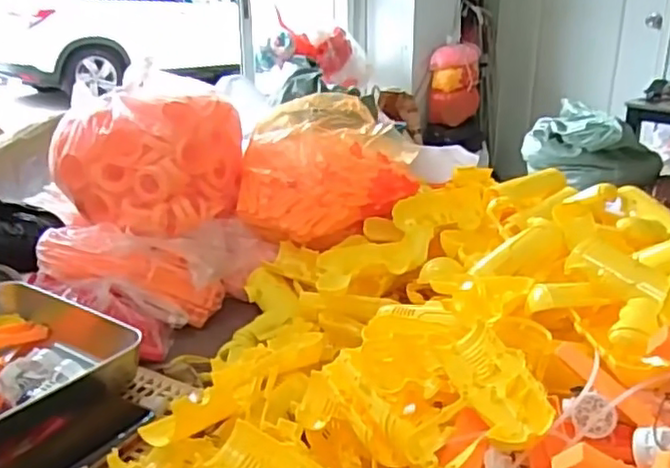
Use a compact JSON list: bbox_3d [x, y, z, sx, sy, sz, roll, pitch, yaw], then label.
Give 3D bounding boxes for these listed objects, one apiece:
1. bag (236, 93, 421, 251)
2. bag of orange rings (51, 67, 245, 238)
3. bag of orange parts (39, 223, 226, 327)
[{"bbox_3d":[-0.012,-0.106,1.064,0.283,0.176,0.226,0,21,2],"label":"bag"},{"bbox_3d":[-0.301,-0.139,1.075,0.267,0.191,0.253,-18,27,-38],"label":"bag of orange rings"},{"bbox_3d":[-0.289,0.053,0.941,0.266,0.083,0.119,21,17,-14],"label":"bag of orange parts"}]

